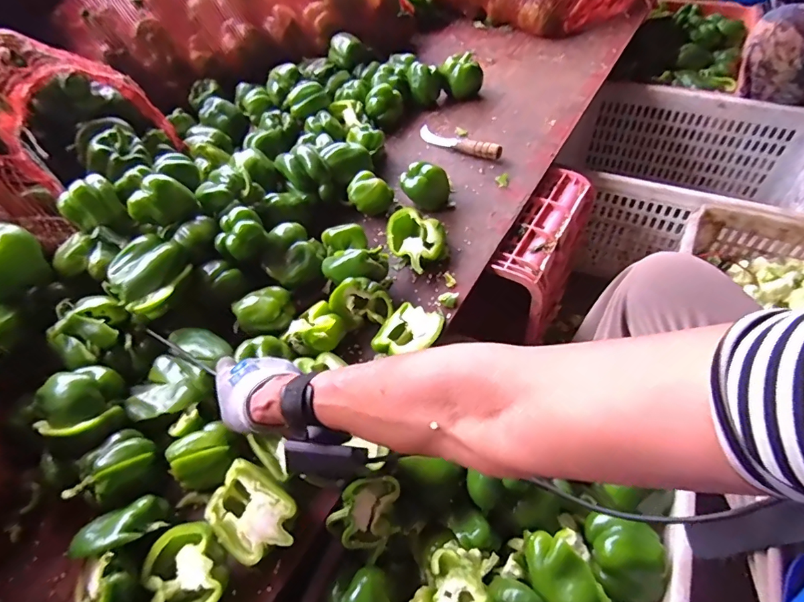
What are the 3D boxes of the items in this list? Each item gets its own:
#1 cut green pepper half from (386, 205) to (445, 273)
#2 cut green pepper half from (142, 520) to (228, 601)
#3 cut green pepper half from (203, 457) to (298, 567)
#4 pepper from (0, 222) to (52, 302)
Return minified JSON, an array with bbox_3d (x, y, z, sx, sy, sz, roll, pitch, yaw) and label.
[{"bbox_3d":[0.017,-0.087,0.685,0.084,0.044,0.091,-2,54,2],"label":"cut green pepper half"},{"bbox_3d":[-0.210,0.264,0.443,0.073,0.053,0.078,-2,54,2],"label":"cut green pepper half"},{"bbox_3d":[-0.152,0.220,0.475,0.092,0.040,0.070,36,73,19],"label":"cut green pepper half"},{"bbox_3d":[-0.505,-0.046,0.578,0.080,0.076,0.092,26,59,20],"label":"pepper"}]

